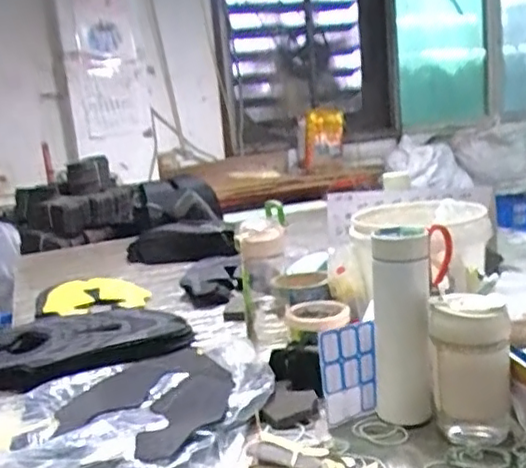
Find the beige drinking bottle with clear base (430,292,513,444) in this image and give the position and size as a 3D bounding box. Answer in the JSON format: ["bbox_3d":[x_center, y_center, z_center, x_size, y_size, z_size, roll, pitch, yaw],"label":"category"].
[{"bbox_3d":[0.224,0.145,0.702,0.081,0.150,0.064,-2,11,18],"label":"beige drinking bottle with clear base"}]

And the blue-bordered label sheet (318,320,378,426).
[{"bbox_3d":[0.106,0.169,0.784,0.071,0.116,0.008,-10,11,-21],"label":"blue-bordered label sheet"}]

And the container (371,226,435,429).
[{"bbox_3d":[0.161,0.116,0.749,0.074,0.241,0.056,-4,11,8],"label":"container"}]

